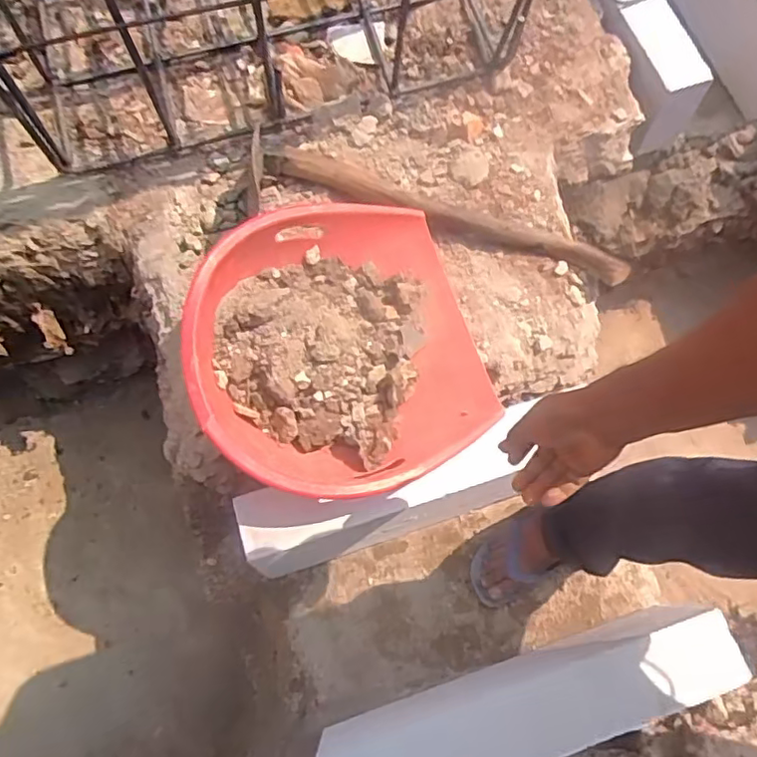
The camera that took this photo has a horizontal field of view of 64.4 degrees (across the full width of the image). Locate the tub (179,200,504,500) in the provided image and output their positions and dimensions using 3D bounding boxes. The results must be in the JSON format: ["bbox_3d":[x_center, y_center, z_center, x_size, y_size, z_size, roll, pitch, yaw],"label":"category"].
[{"bbox_3d":[-0.052,-0.056,0.886,0.424,0.145,0.443,-11,67,-4],"label":"tub"}]

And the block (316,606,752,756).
[{"bbox_3d":[0.212,0.493,0.918,0.591,0.238,0.112,-16,67,-6],"label":"block"}]

